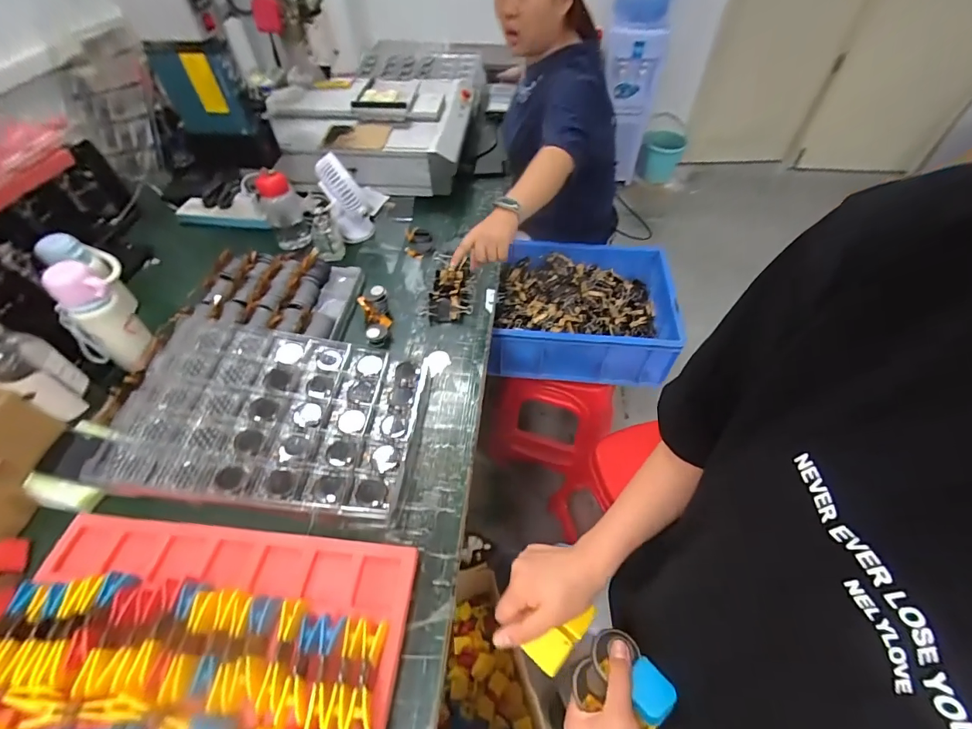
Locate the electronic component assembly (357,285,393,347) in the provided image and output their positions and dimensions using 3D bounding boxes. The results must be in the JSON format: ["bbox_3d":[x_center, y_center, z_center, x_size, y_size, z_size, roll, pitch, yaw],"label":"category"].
[{"bbox_3d":[-0.220,-0.091,0.866,0.062,0.043,0.139,-6,65,-4],"label":"electronic component assembly"}]

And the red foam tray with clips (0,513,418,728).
[{"bbox_3d":[-0.358,0.375,0.480,0.487,0.050,0.301,5,51,4],"label":"red foam tray with clips"}]

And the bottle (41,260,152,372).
[{"bbox_3d":[-0.669,-0.076,0.750,0.068,0.189,0.092,32,58,23],"label":"bottle"}]

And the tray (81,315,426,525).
[{"bbox_3d":[-0.354,0.075,0.711,0.465,0.070,0.311,4,51,3],"label":"tray"}]

